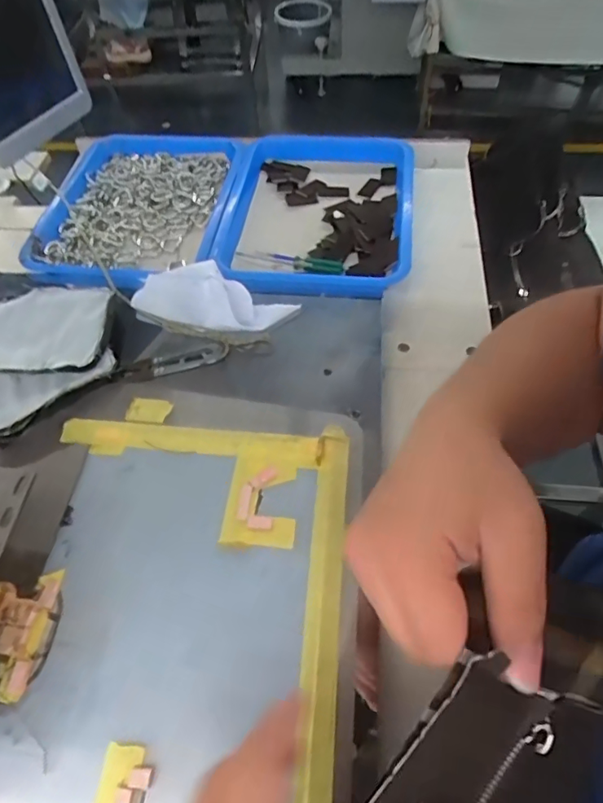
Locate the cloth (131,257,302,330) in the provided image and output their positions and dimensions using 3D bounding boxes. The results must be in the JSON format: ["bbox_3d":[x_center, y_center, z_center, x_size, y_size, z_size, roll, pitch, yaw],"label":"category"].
[{"bbox_3d":[-0.094,-0.106,0.530,0.165,0.032,0.062,12,57,10],"label":"cloth"}]

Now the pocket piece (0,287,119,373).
[{"bbox_3d":[-0.259,-0.072,0.508,0.135,0.013,0.110,-3,55,-2],"label":"pocket piece"}]

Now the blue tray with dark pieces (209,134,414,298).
[{"bbox_3d":[0.022,-0.235,0.623,0.224,0.041,0.280,5,56,5],"label":"blue tray with dark pieces"}]

